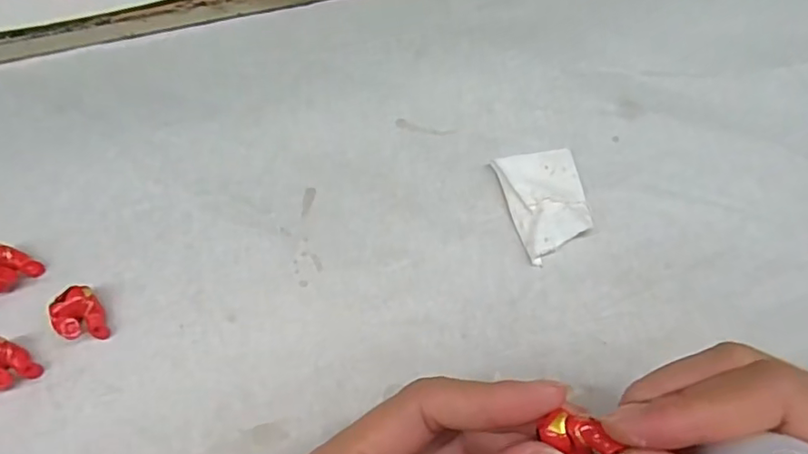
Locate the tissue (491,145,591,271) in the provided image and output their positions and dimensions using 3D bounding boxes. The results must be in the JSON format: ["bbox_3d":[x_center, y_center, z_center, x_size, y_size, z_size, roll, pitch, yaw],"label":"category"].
[{"bbox_3d":[0.066,-0.011,0.252,0.037,0.009,0.050,-14,70,-7],"label":"tissue"}]

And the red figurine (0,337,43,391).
[{"bbox_3d":[-0.156,0.055,0.218,0.020,0.014,0.018,16,69,4],"label":"red figurine"}]

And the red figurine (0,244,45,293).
[{"bbox_3d":[-0.166,0.018,0.232,0.020,0.012,0.018,17,69,4],"label":"red figurine"}]

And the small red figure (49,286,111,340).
[{"bbox_3d":[-0.132,0.036,0.226,0.017,0.012,0.021,-16,71,-8],"label":"small red figure"}]

